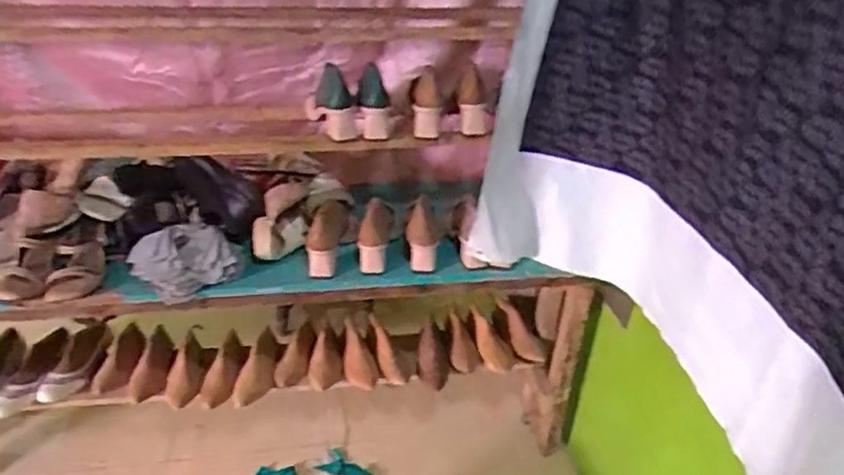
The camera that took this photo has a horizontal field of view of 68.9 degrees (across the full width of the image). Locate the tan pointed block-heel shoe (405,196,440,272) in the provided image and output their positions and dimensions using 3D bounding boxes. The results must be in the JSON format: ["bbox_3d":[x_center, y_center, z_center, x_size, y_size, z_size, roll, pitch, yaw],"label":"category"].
[{"bbox_3d":[0.004,-0.020,1.321,0.070,0.059,0.211,3,43,1],"label":"tan pointed block-heel shoe"}]

